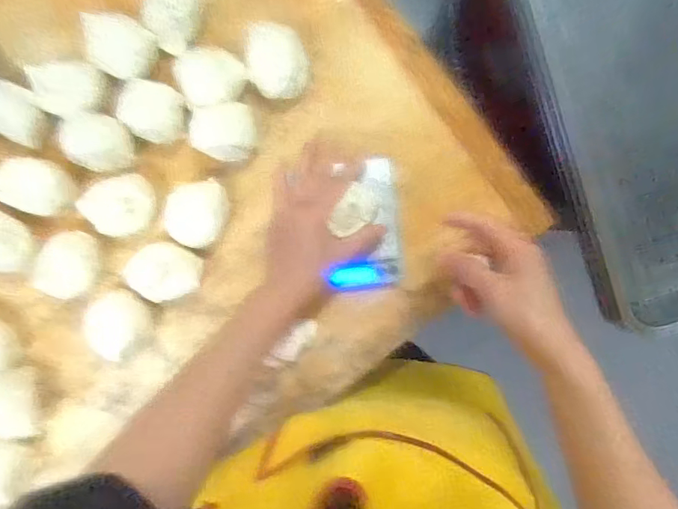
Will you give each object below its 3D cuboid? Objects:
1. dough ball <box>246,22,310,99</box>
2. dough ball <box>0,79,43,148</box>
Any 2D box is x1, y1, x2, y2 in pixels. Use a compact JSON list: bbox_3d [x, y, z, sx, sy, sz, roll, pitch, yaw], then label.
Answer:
[{"bbox_3d":[-0.060,-0.181,0.463,0.061,0.044,0.065,0,94,-3],"label":"dough ball"},{"bbox_3d":[-0.303,-0.133,0.445,0.063,0.030,0.046,27,92,-4],"label":"dough ball"}]

